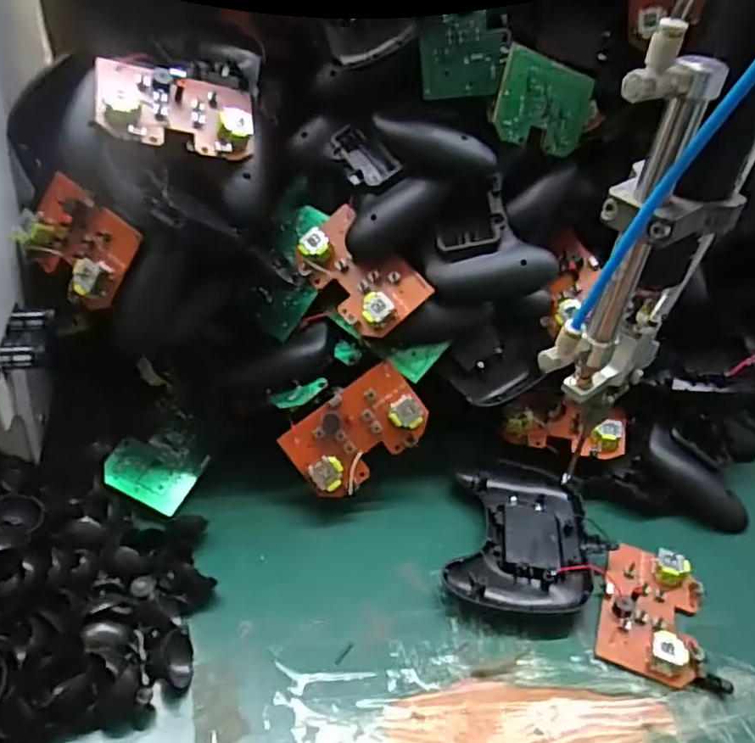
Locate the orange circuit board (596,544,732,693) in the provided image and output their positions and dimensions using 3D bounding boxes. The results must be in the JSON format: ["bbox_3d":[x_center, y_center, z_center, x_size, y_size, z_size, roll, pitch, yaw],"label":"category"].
[{"bbox_3d":[0.172,0.144,0.400,0.067,0.016,0.086,16,37,11],"label":"orange circuit board"}]

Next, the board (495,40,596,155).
[{"bbox_3d":[0.115,-0.179,0.446,0.086,0.055,0.009,-1,26,-37],"label":"board"}]

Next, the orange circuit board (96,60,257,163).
[{"bbox_3d":[-0.118,-0.158,0.397,0.091,0.013,0.054,4,68,-28],"label":"orange circuit board"}]

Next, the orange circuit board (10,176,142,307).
[{"bbox_3d":[-0.181,-0.078,0.393,0.086,0.054,0.016,35,6,21],"label":"orange circuit board"}]

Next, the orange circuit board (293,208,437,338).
[{"bbox_3d":[-0.013,-0.068,0.441,0.055,0.020,0.088,-42,75,-6],"label":"orange circuit board"}]

